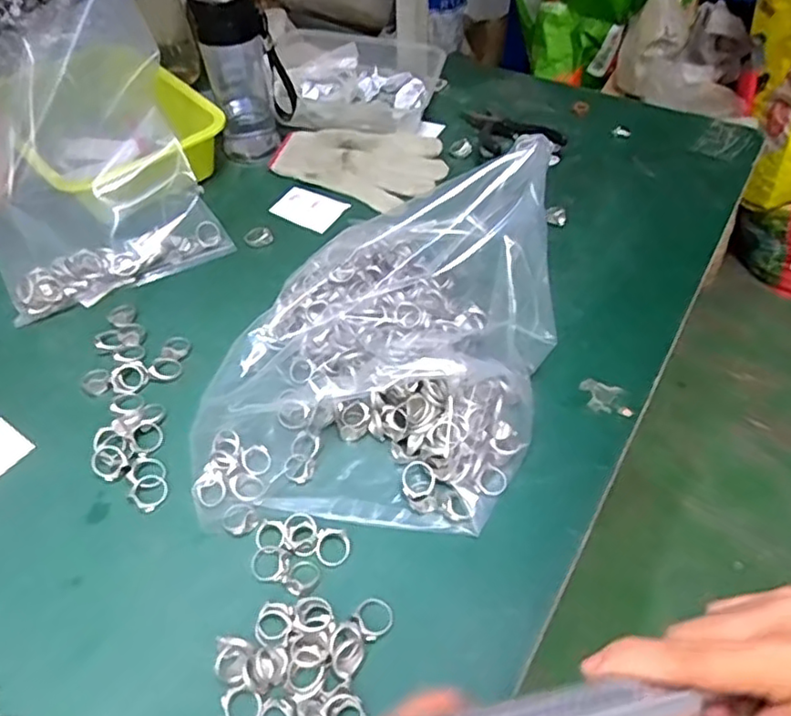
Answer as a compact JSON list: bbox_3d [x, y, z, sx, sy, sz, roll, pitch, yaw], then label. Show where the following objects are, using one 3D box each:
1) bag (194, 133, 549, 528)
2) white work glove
[{"bbox_3d":[-0.010,-0.021,0.504,0.249,0.132,0.313,12,51,11],"label":"bag"},{"bbox_3d":[-0.037,-0.237,0.755,0.190,0.017,0.133,24,54,20],"label":"white work glove"}]

